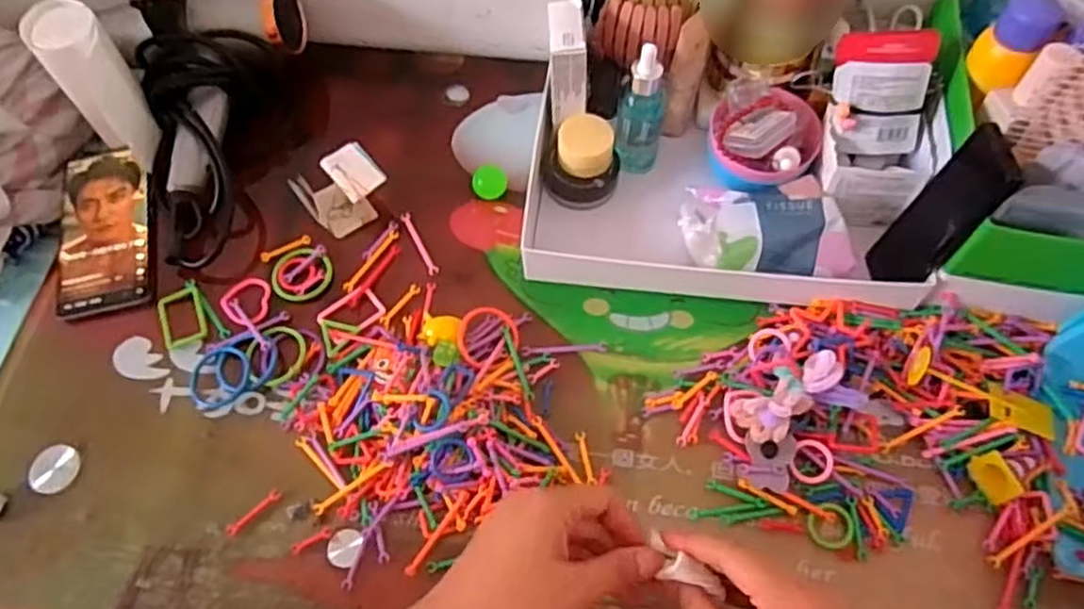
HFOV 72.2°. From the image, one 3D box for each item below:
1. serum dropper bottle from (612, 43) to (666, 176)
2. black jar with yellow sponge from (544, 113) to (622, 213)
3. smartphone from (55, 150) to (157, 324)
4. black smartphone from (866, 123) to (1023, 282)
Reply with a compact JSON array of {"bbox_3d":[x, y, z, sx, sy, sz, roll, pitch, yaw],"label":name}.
[{"bbox_3d":[0.079,-0.153,0.596,0.037,0.111,0.040,10,65,6],"label":"serum dropper bottle"},{"bbox_3d":[0.032,-0.118,0.613,0.063,0.052,0.055,-1,64,1],"label":"black jar with yellow sponge"},{"bbox_3d":[-0.366,-0.066,0.620,0.072,0.010,0.155,-13,64,-4],"label":"smartphone"},{"bbox_3d":[0.276,-0.057,0.522,0.010,0.152,0.048,-13,61,-15],"label":"black smartphone"}]

